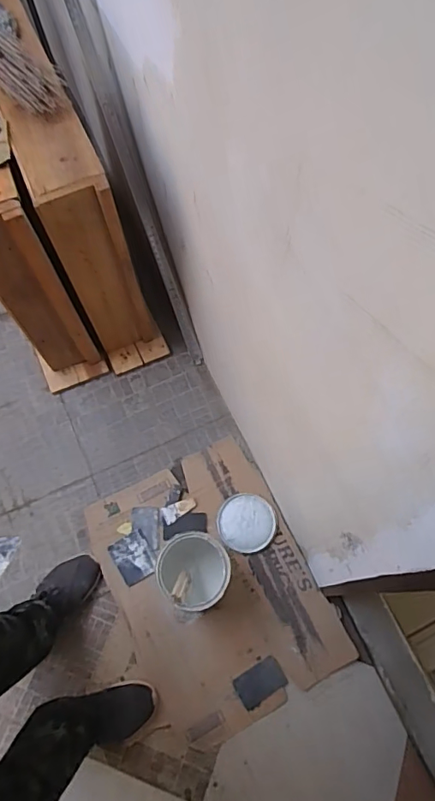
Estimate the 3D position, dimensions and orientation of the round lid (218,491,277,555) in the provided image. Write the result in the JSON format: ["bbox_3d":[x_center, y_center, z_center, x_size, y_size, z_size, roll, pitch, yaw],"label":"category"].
[{"bbox_3d":[0.082,0.343,1.385,0.160,0.022,0.158,-1,69,2],"label":"round lid"}]

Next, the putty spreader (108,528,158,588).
[{"bbox_3d":[-0.228,0.434,1.361,0.102,0.011,0.122,-29,71,-9],"label":"putty spreader"}]

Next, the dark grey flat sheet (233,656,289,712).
[{"bbox_3d":[0.103,0.672,1.176,0.116,0.007,0.074,-30,70,-8],"label":"dark grey flat sheet"}]

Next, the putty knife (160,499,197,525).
[{"bbox_3d":[-0.107,0.313,1.391,0.097,0.008,0.048,-17,69,-4],"label":"putty knife"}]

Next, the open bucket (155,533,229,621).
[{"bbox_3d":[-0.059,0.412,1.179,0.176,0.214,0.170,0,68,0],"label":"open bucket"}]

